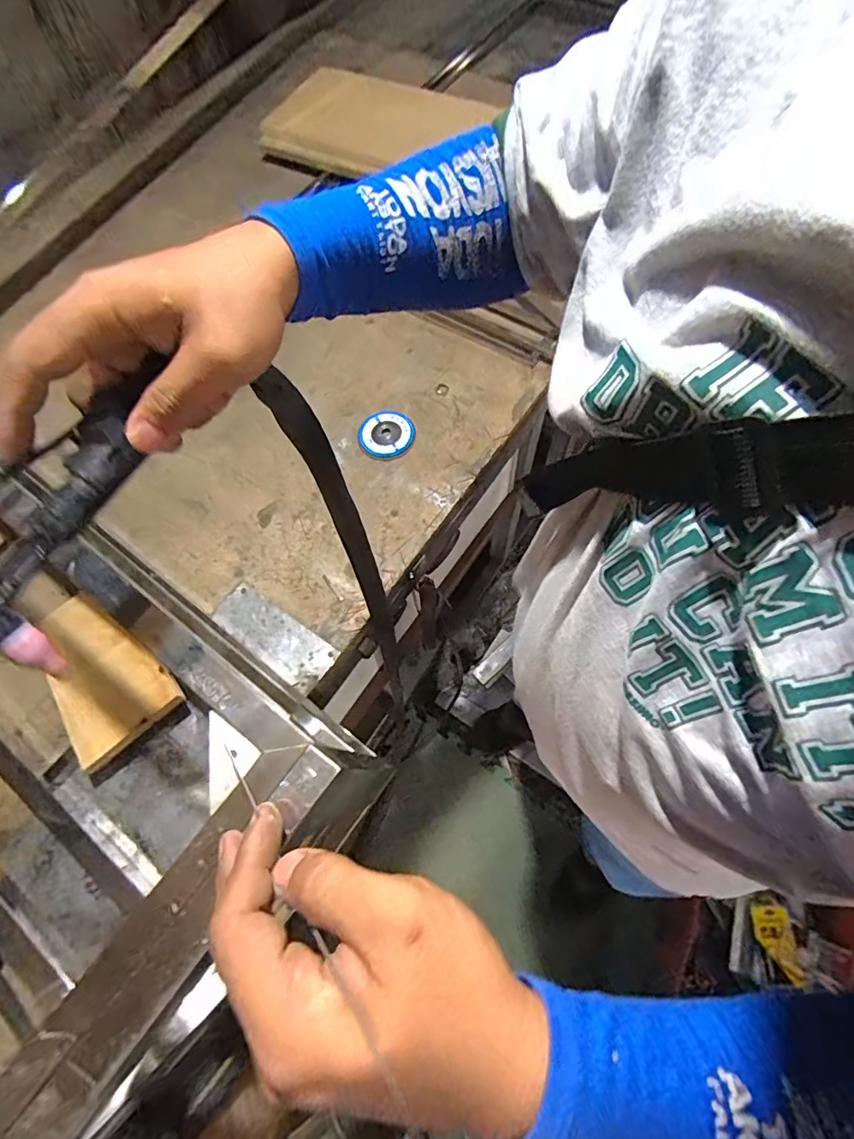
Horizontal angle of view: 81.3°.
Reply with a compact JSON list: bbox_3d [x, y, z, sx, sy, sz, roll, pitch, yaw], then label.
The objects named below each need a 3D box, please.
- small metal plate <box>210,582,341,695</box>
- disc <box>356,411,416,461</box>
[{"bbox_3d":[-0.214,0.090,0.693,0.185,0.007,0.068,33,71,16],"label":"small metal plate"},{"bbox_3d":[-0.066,-0.222,0.813,0.091,0.015,0.090,-1,65,2],"label":"disc"}]

